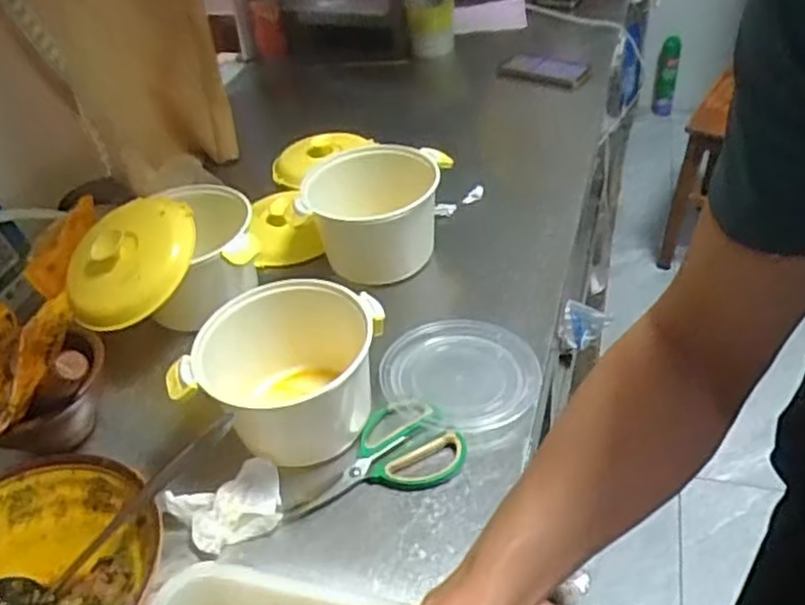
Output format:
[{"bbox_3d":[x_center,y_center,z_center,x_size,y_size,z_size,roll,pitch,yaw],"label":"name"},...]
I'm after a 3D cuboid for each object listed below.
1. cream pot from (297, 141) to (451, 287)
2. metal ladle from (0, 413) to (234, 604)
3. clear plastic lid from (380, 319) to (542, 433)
[{"bbox_3d":[-0.032,-0.117,0.914,0.178,0.107,0.157,-10,40,-3],"label":"cream pot"},{"bbox_3d":[-0.245,0.194,0.593,0.272,0.045,0.068,-40,48,-5],"label":"metal ladle"},{"bbox_3d":[0.061,0.073,0.766,0.161,0.007,0.157,-5,41,4],"label":"clear plastic lid"}]

